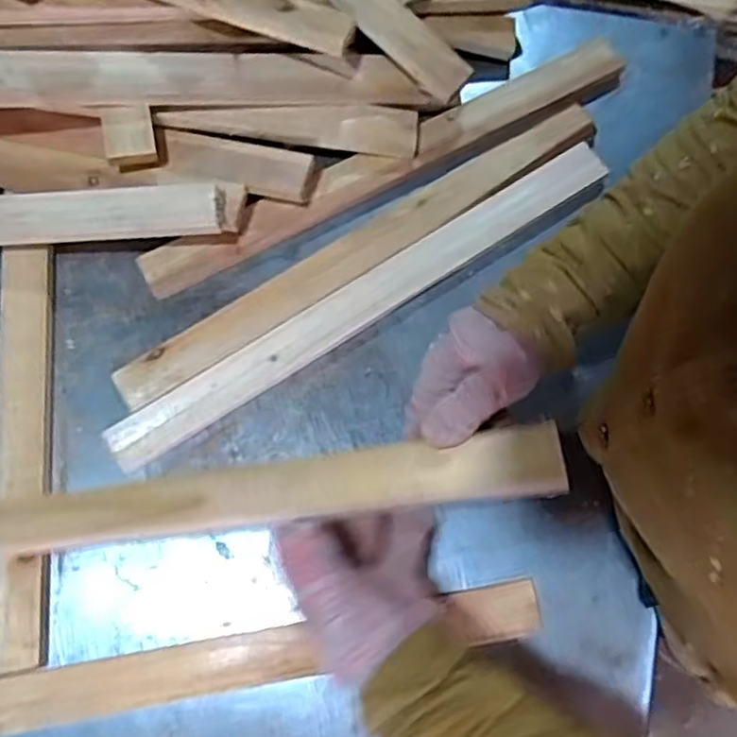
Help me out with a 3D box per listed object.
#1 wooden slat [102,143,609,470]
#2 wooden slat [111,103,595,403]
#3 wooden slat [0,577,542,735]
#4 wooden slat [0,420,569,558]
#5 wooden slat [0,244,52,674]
[{"bbox_3d":[-0.001,-0.062,0.599,0.487,0.013,0.043,-31,78,-7],"label":"wooden slat"},{"bbox_3d":[-0.006,-0.109,0.612,0.474,0.016,0.047,-32,78,-7],"label":"wooden slat"},{"bbox_3d":[-0.115,0.221,0.515,0.491,0.017,0.040,-10,76,-2],"label":"wooden slat"},{"bbox_3d":[-0.111,0.090,0.471,0.469,0.028,0.042,-9,76,12],"label":"wooden slat"},{"bbox_3d":[-0.282,0.059,0.558,0.045,0.022,0.341,-7,76,-1],"label":"wooden slat"}]

